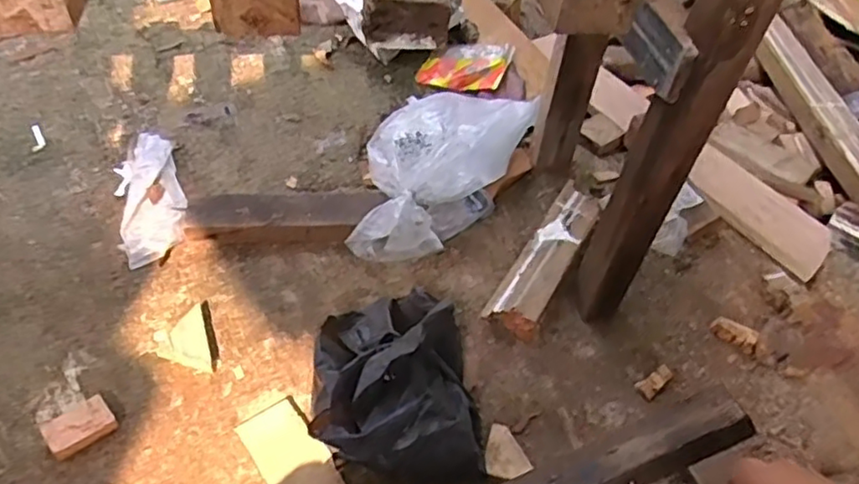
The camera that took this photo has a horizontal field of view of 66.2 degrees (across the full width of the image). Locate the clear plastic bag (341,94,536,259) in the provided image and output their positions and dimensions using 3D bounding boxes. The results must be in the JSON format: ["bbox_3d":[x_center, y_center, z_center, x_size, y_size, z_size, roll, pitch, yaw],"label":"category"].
[{"bbox_3d":[0.011,-0.103,0.886,0.168,0.126,0.331,21,49,12],"label":"clear plastic bag"}]

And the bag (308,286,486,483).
[{"bbox_3d":[-0.030,0.135,0.663,0.161,0.124,0.188,-1,49,-8],"label":"bag"}]

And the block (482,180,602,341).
[{"bbox_3d":[0.152,0.022,0.845,0.068,0.045,0.260,26,51,16],"label":"block"}]

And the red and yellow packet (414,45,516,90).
[{"bbox_3d":[0.065,-0.316,1.170,0.152,0.021,0.118,8,58,18],"label":"red and yellow packet"}]

